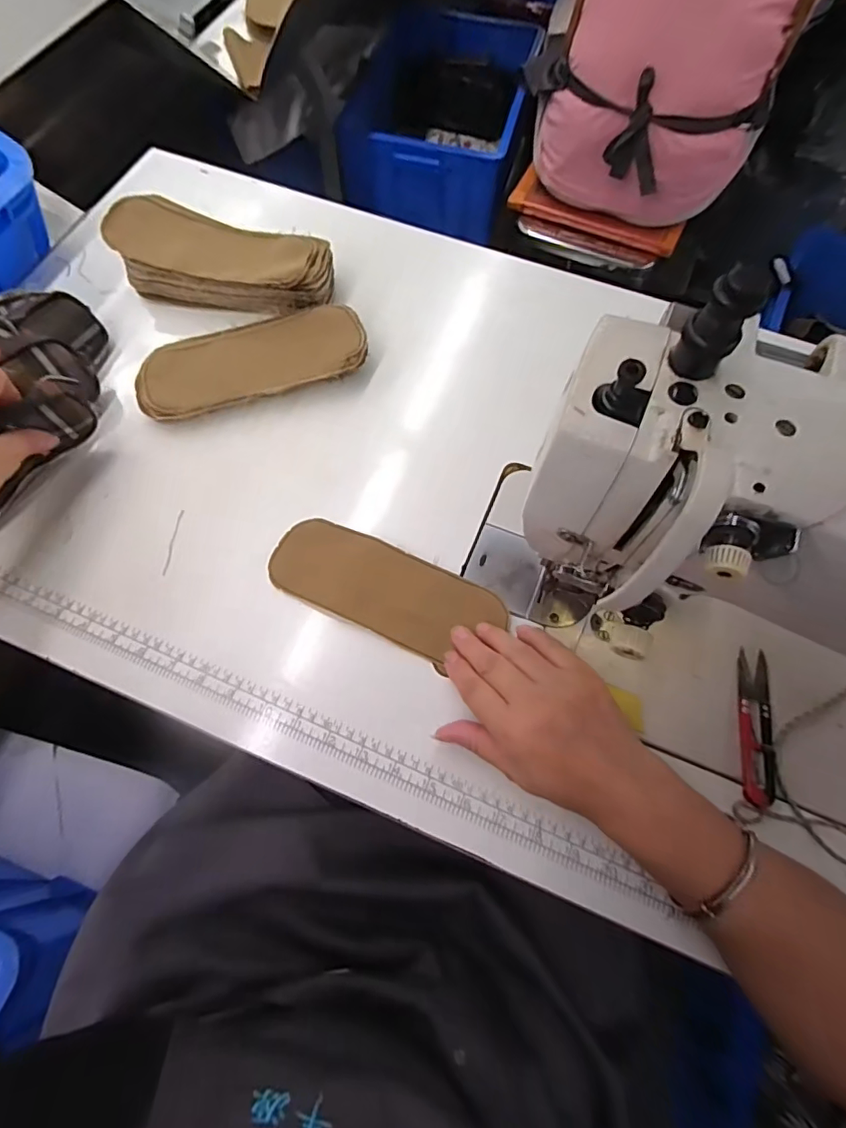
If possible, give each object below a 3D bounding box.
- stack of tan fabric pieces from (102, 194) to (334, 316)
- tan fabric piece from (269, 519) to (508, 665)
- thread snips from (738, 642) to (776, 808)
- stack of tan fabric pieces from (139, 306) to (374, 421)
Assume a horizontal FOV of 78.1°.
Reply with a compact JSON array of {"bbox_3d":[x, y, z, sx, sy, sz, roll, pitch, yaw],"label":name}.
[{"bbox_3d":[-0.188,-0.286,0.501,0.203,0.055,0.077,16,69,5],"label":"stack of tan fabric pieces"},{"bbox_3d":[-0.030,0.018,0.398,0.178,0.012,0.068,20,70,8],"label":"tan fabric piece"},{"bbox_3d":[0.238,0.115,0.371,0.021,0.012,0.106,11,69,3],"label":"thread snips"},{"bbox_3d":[-0.154,-0.186,0.475,0.200,0.028,0.085,-15,70,-7],"label":"stack of tan fabric pieces"}]

